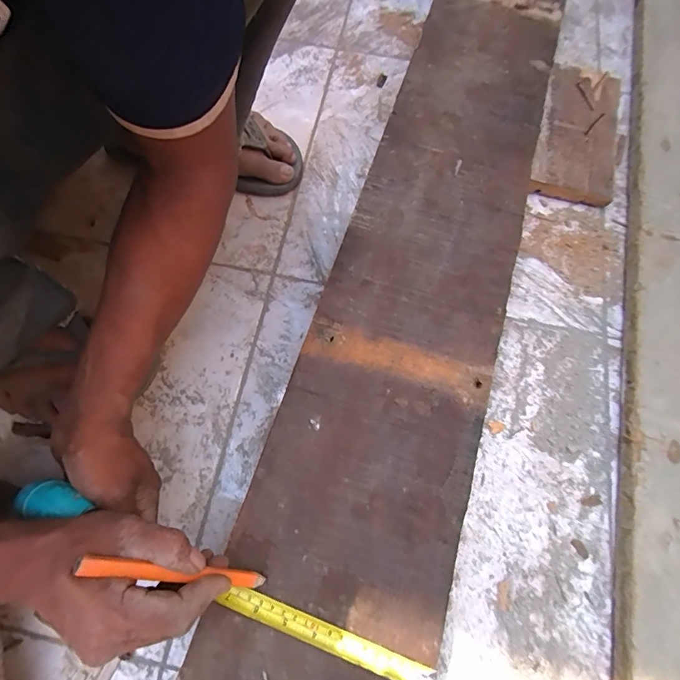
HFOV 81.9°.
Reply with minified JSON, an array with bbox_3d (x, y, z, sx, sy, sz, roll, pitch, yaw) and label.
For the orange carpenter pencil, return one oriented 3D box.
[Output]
[{"bbox_3d":[-0.108,0.167,0.276,0.138,0.009,0.012,32,67,-37],"label":"orange carpenter pencil"}]

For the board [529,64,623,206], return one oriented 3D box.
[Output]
[{"bbox_3d":[0.332,-0.286,0.542,0.111,0.028,0.223,15,71,4],"label":"board"}]

